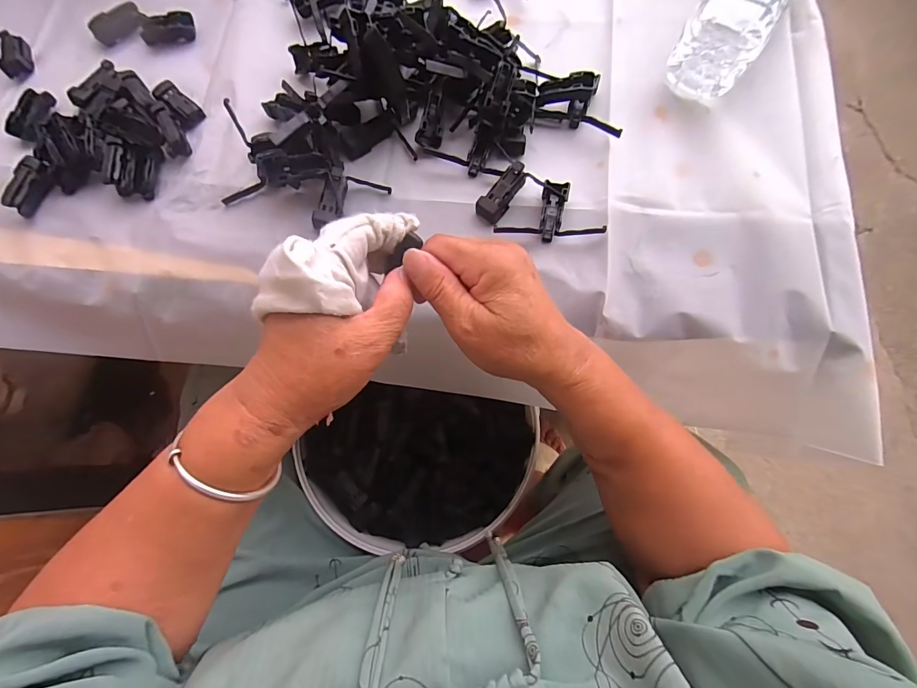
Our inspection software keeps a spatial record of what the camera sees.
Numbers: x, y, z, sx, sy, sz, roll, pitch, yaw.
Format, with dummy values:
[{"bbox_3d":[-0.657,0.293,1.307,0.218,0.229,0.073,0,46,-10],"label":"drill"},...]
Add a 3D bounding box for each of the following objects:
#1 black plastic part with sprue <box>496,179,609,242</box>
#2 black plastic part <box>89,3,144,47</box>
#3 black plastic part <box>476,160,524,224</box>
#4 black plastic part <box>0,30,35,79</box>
[{"bbox_3d":[0.071,-0.107,0.324,0.081,0.013,0.045,2,76,2],"label":"black plastic part with sprue"},{"bbox_3d":[-0.318,-0.299,0.382,0.046,0.011,0.023,-32,78,-7],"label":"black plastic part"},{"bbox_3d":[0.035,-0.120,0.326,0.021,0.013,0.049,40,103,10],"label":"black plastic part"},{"bbox_3d":[-0.405,-0.264,0.374,0.021,0.014,0.044,-20,76,-4],"label":"black plastic part"}]

